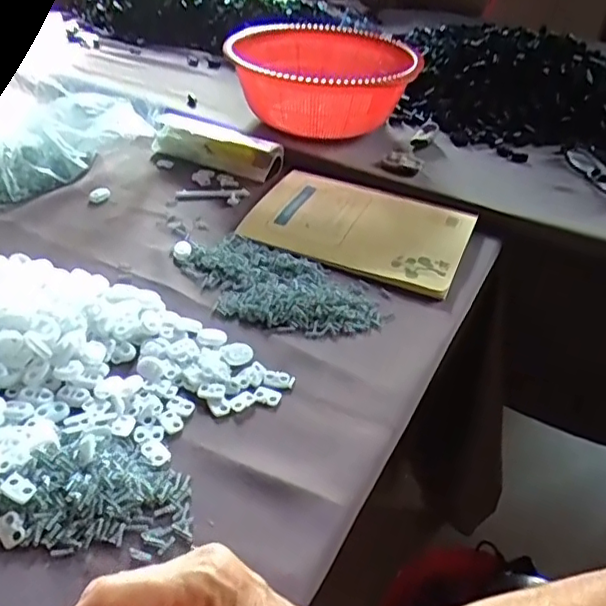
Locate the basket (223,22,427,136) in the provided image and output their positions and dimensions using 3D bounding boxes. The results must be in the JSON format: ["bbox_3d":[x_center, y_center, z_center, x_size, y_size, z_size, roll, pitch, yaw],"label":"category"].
[{"bbox_3d":[0.023,-0.273,0.757,0.220,0.086,0.249,-1,38,-8],"label":"basket"}]

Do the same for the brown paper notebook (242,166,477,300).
[{"bbox_3d":[0.055,-0.080,0.594,0.203,0.017,0.145,17,39,16],"label":"brown paper notebook"}]

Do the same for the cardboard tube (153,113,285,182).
[{"bbox_3d":[-0.094,-0.181,0.695,0.151,0.032,0.045,21,41,21],"label":"cardboard tube"}]

